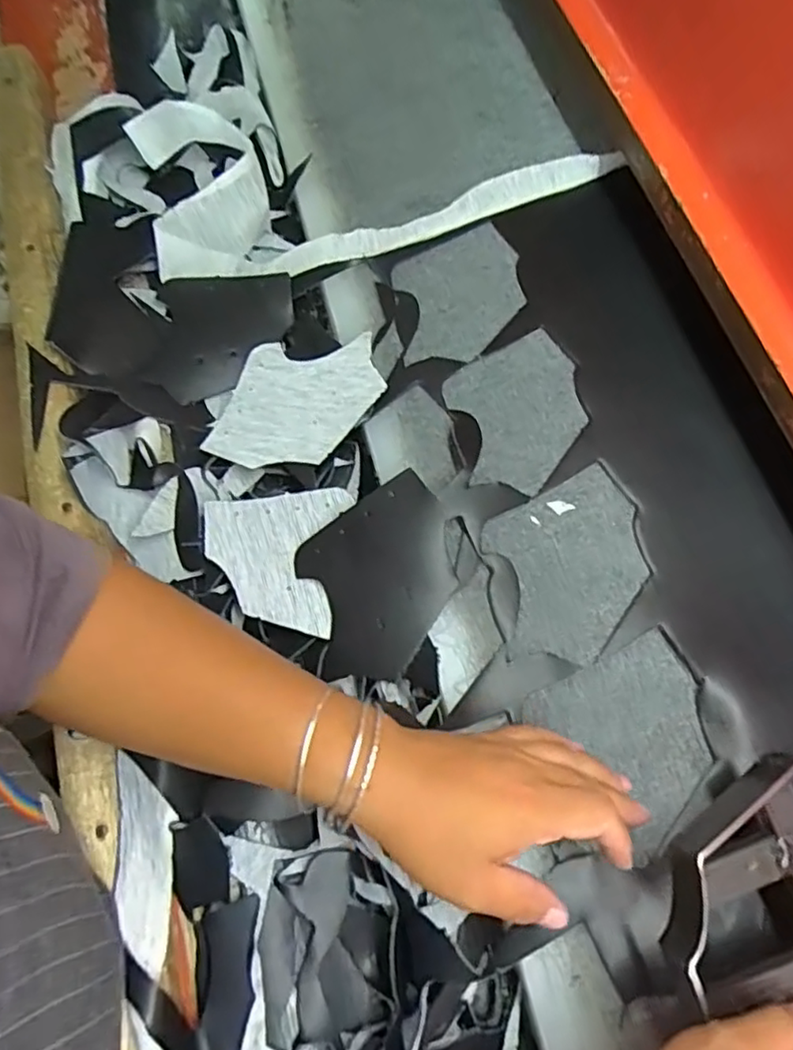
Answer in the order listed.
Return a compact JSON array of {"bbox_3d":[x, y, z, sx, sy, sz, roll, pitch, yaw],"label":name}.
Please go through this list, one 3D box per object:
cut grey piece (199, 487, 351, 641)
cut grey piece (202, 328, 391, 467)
[{"bbox_3d":[-0.085,0.018,0.425,0.093,0.010,0.100,10,65,-6],"label":"cut grey piece"},{"bbox_3d":[-0.074,-0.092,0.470,0.118,0.016,0.100,4,69,1],"label":"cut grey piece"}]

